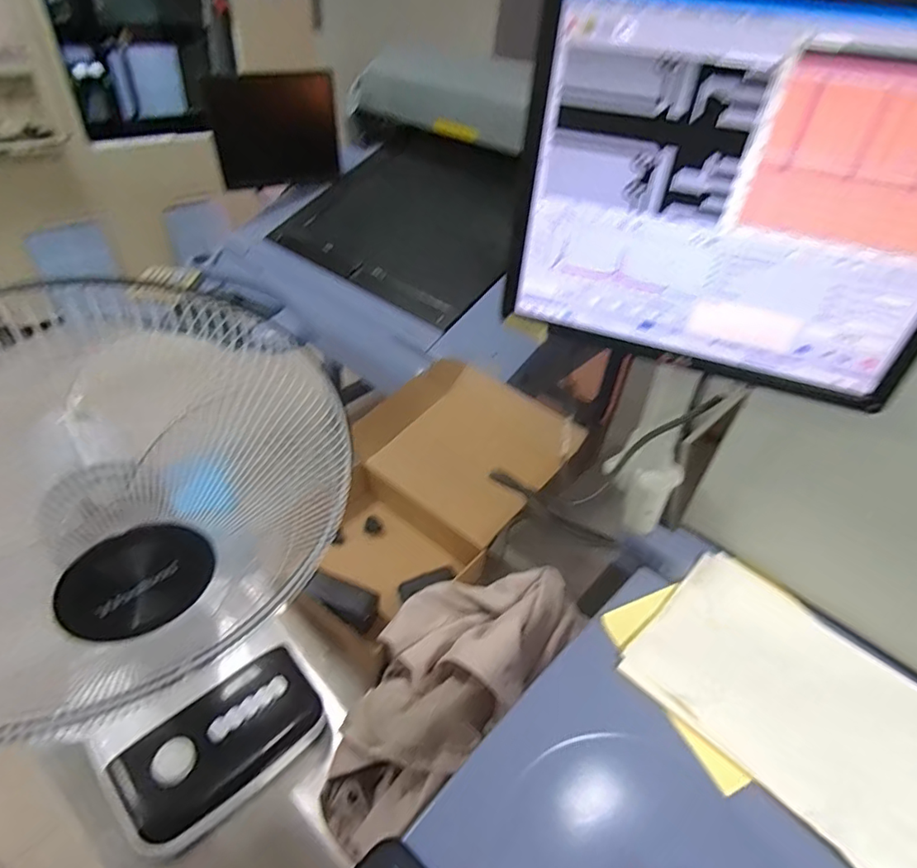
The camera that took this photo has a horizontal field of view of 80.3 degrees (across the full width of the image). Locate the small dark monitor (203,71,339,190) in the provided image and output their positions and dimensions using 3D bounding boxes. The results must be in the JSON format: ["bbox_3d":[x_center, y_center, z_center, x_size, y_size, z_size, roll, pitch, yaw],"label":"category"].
[{"bbox_3d":[-0.549,-0.919,1.668,0.371,0.298,0.056,-15,43,-24],"label":"small dark monitor"}]

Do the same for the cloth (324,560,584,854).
[{"bbox_3d":[-0.018,0.326,0.772,0.191,0.148,0.436,34,46,30],"label":"cloth"}]

